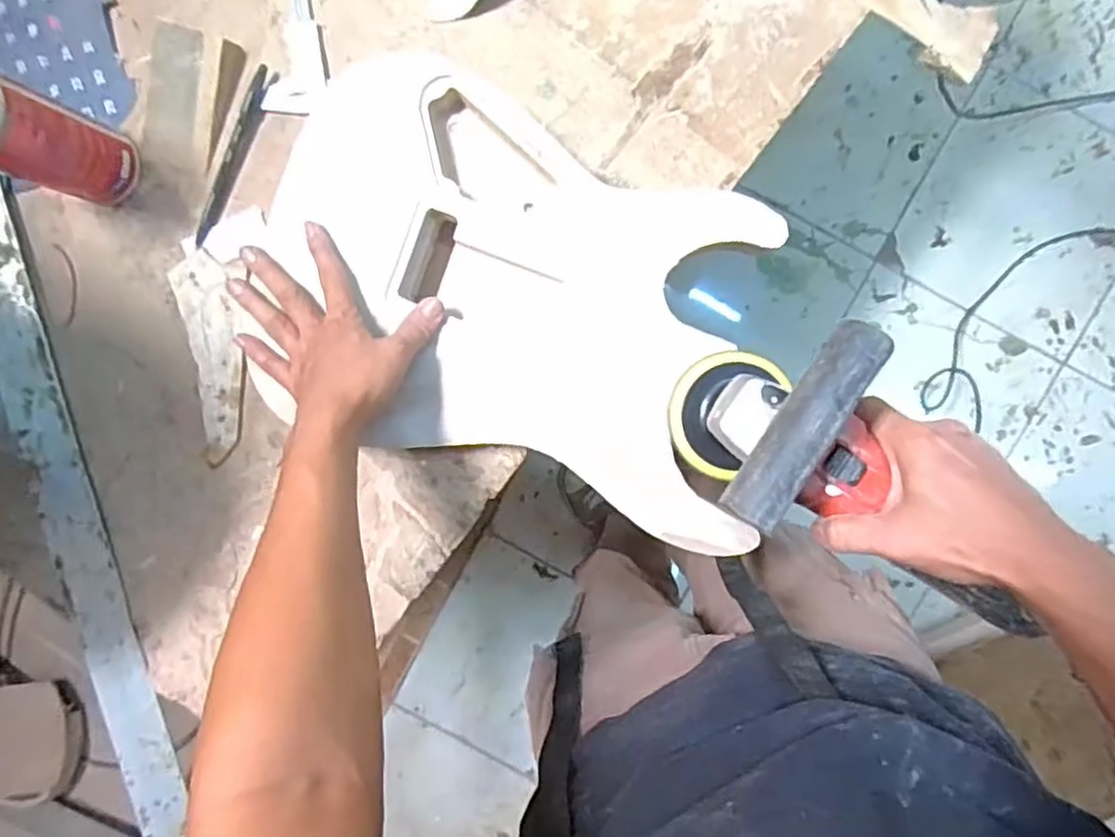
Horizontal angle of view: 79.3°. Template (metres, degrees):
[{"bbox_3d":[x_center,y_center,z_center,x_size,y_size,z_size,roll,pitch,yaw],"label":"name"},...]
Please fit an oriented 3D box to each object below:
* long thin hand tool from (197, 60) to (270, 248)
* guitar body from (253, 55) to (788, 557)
[{"bbox_3d":[-0.275,-0.221,0.567,0.013,0.012,0.154,23,94,0],"label":"long thin hand tool"},{"bbox_3d":[-0.022,-0.096,0.533,0.420,0.057,0.278,19,99,3],"label":"guitar body"}]

